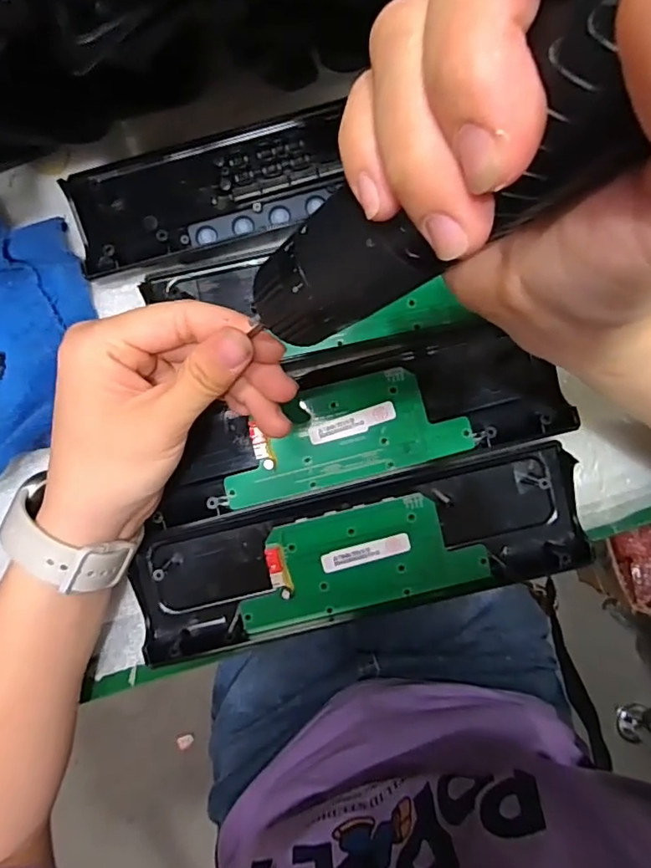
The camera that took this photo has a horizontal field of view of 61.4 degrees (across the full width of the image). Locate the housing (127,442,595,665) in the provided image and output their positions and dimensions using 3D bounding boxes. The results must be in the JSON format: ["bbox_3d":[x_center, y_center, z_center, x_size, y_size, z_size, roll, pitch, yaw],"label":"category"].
[{"bbox_3d":[0.018,0.066,0.302,0.244,0.020,0.071,-12,87,1],"label":"housing"}]

